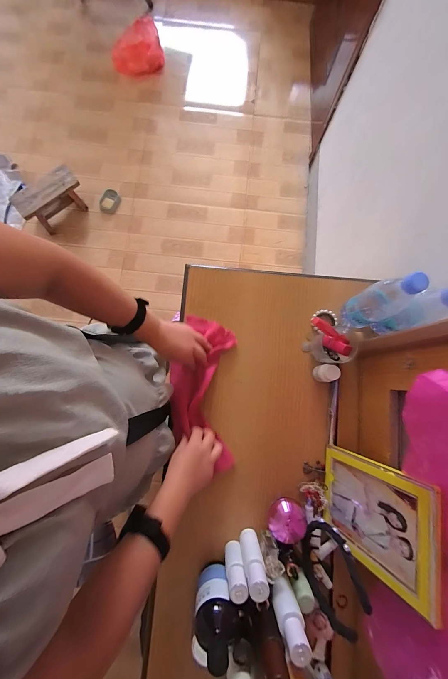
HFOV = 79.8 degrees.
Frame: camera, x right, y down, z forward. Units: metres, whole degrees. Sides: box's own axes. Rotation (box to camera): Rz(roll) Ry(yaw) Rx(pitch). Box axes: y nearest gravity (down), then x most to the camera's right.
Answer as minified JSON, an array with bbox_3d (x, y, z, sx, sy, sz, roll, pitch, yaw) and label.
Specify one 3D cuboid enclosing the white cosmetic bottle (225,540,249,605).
[{"bbox_3d":[0.021,0.413,0.485,0.034,0.122,0.031,0,81,-2],"label":"white cosmetic bottle"}]

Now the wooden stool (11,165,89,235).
[{"bbox_3d":[-0.848,-0.689,1.343,0.305,0.184,0.160,-37,84,-7],"label":"wooden stool"}]

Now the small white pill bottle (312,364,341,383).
[{"bbox_3d":[0.216,0.073,0.572,0.035,0.073,0.037,0,81,-2],"label":"small white pill bottle"}]

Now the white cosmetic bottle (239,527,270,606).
[{"bbox_3d":[0.051,0.392,0.479,0.036,0.145,0.037,0,81,-2],"label":"white cosmetic bottle"}]

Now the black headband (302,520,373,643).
[{"bbox_3d":[0.183,0.399,0.471,0.063,0.153,0.136,-4,81,-2],"label":"black headband"}]

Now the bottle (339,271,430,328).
[{"bbox_3d":[0.287,-0.070,0.493,0.080,0.187,0.066,-25,83,-5],"label":"bottle"}]

